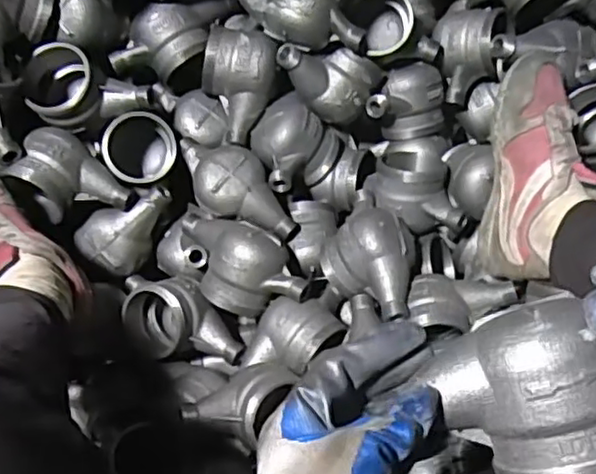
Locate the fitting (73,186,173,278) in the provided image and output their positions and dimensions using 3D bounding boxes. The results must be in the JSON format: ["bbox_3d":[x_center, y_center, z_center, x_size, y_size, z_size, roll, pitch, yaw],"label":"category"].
[{"bbox_3d":[-0.192,-0.011,0.747,0.064,0.058,0.107,39,72,17],"label":"fitting"}]

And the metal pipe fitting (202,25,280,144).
[{"bbox_3d":[-0.066,-0.179,0.761,0.079,0.122,0.074,-8,25,-3],"label":"metal pipe fitting"}]

